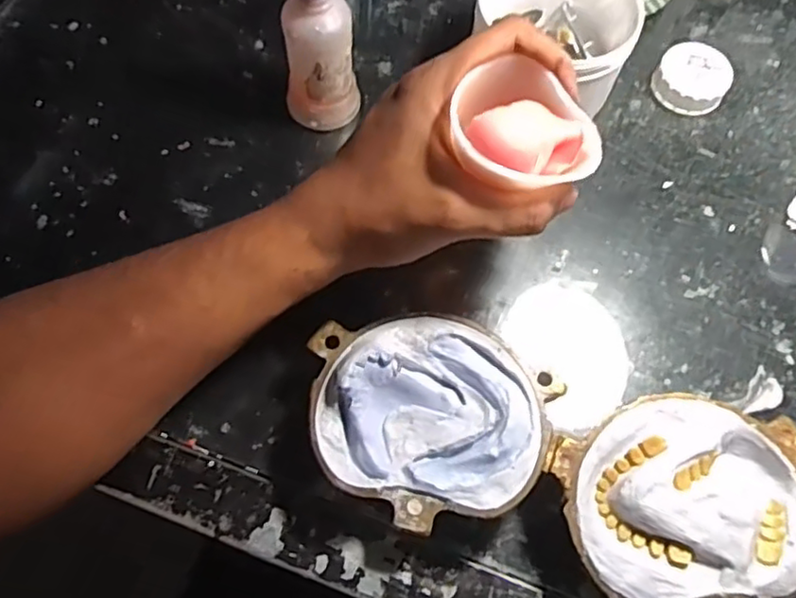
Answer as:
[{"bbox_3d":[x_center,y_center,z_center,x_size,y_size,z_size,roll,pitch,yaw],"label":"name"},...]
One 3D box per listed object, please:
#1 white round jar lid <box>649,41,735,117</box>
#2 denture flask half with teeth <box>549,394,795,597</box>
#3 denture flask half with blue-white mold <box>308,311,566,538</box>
[{"bbox_3d":[0.186,-0.138,0.409,0.043,0.021,0.043,1,66,-2],"label":"white round jar lid"},{"bbox_3d":[0.128,0.092,0.289,0.108,0.037,0.092,-23,69,-12],"label":"denture flask half with teeth"},{"bbox_3d":[0.014,0.055,0.300,0.107,0.040,0.092,13,66,4],"label":"denture flask half with blue-white mold"}]

